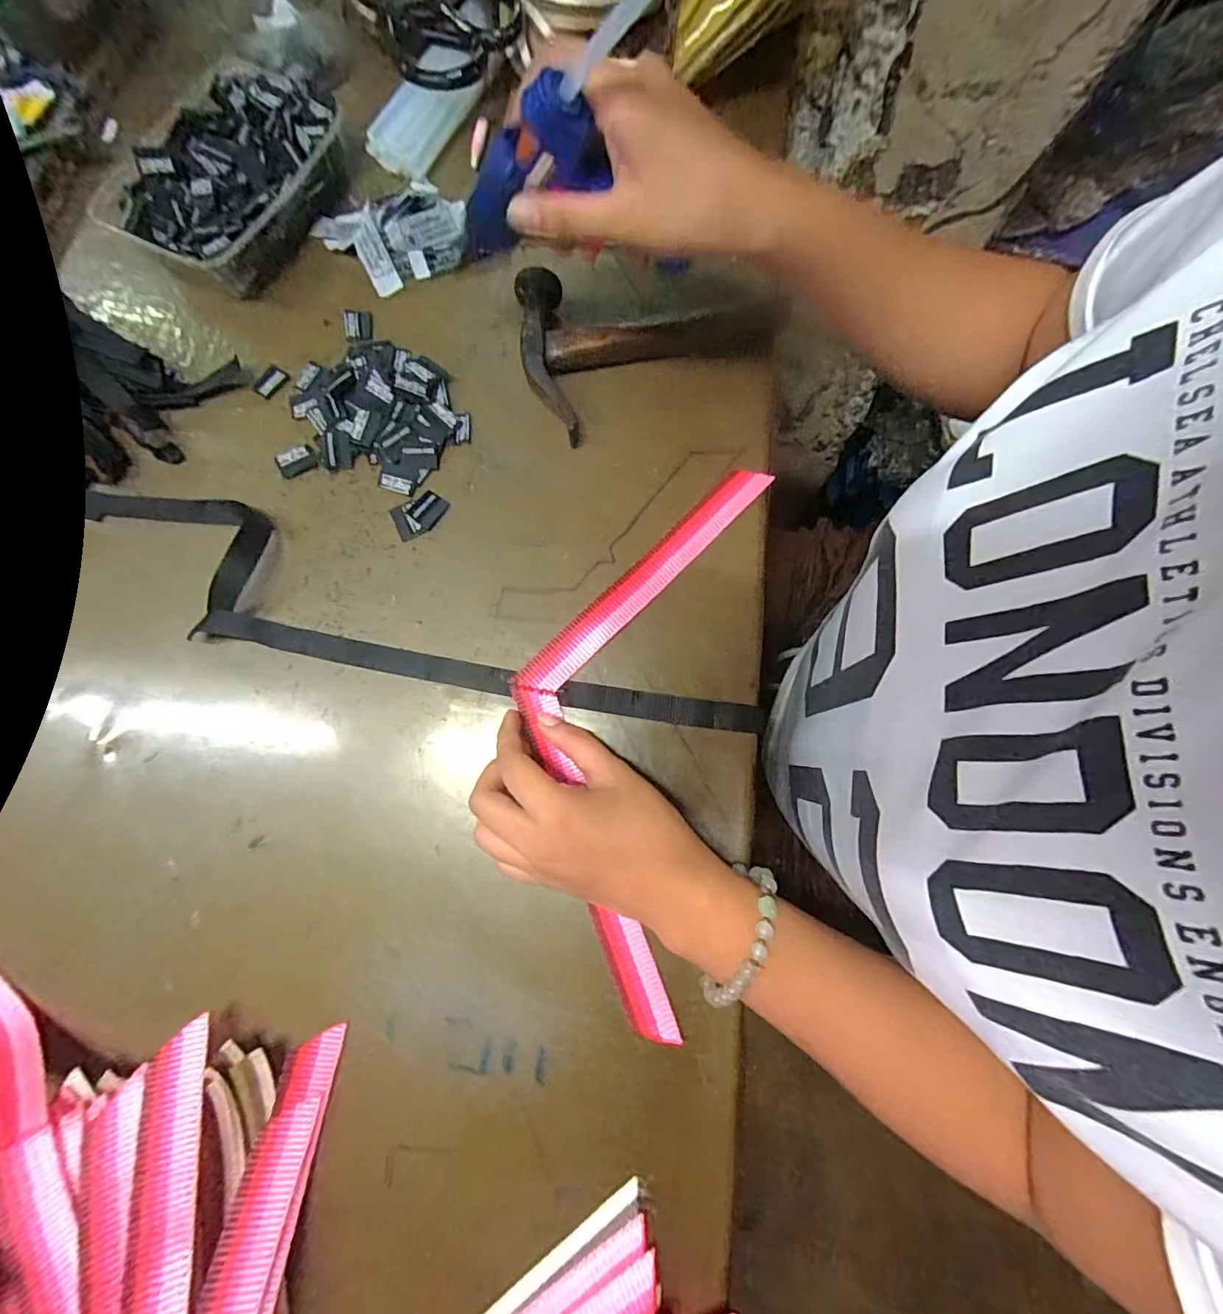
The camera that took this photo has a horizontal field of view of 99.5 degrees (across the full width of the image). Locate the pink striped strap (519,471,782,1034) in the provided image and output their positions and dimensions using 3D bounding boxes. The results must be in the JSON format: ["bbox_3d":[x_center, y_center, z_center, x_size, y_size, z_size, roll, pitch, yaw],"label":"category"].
[{"bbox_3d":[0.005,0.029,0.312,0.124,0.011,0.332,10,78,3],"label":"pink striped strap"}]

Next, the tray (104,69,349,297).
[{"bbox_3d":[-0.275,-0.350,0.380,0.126,0.038,0.166,28,79,7],"label":"tray"}]

